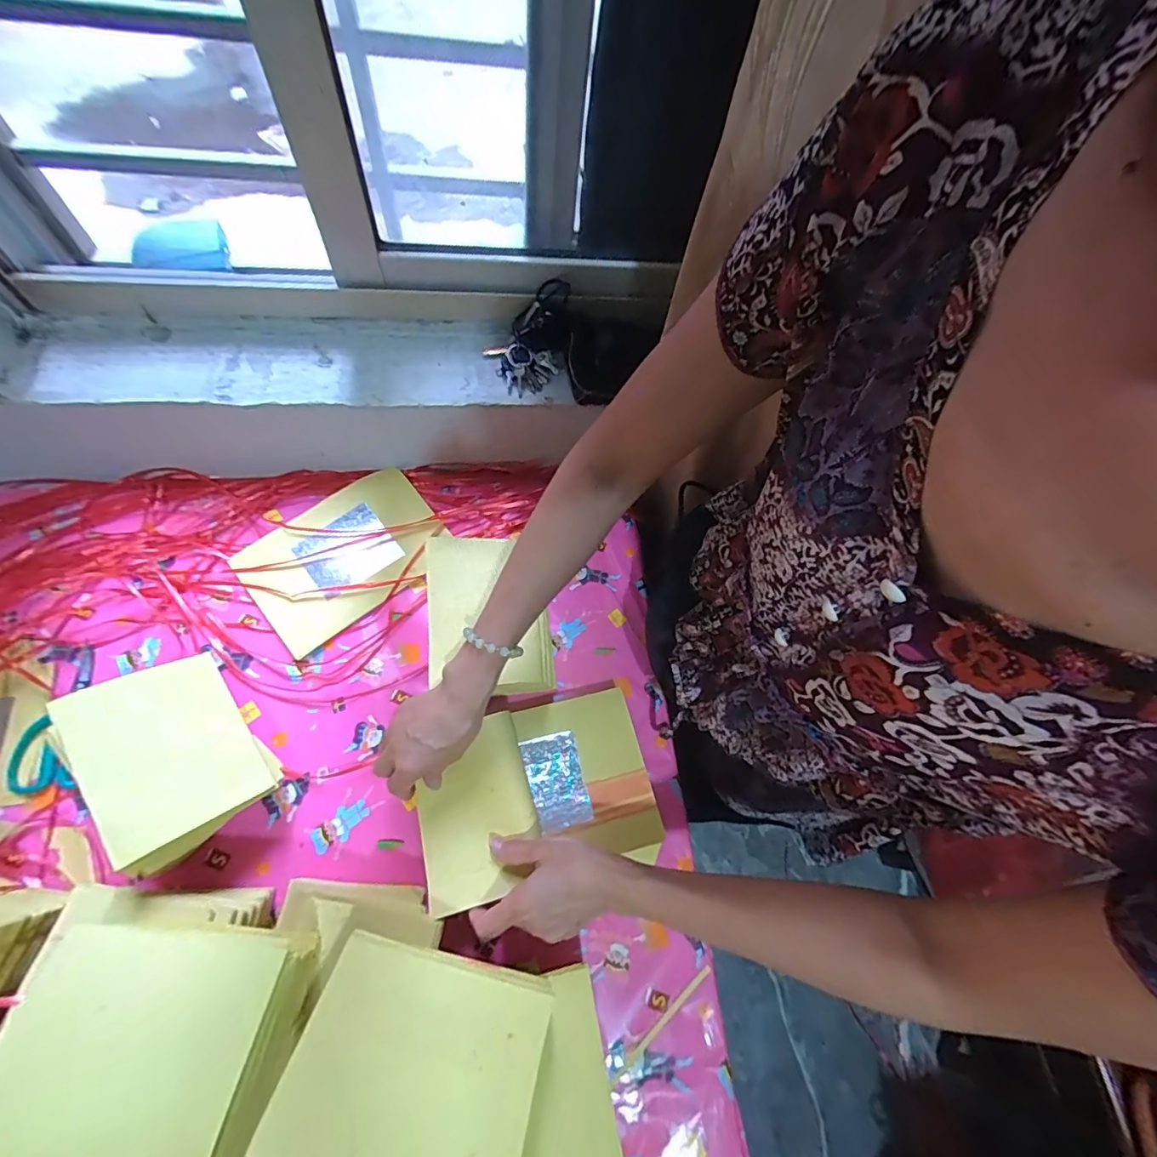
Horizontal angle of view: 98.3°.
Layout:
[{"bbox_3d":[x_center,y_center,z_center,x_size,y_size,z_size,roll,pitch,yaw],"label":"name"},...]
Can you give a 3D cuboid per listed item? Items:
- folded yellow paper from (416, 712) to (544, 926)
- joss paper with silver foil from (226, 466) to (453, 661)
[{"bbox_3d":[-0.101,0.224,0.488,0.110,0.012,0.152,-15,69,-9],"label":"folded yellow paper"},{"bbox_3d":[-0.298,-0.036,0.636,0.232,0.015,0.166,-38,74,-16],"label":"joss paper with silver foil"}]

